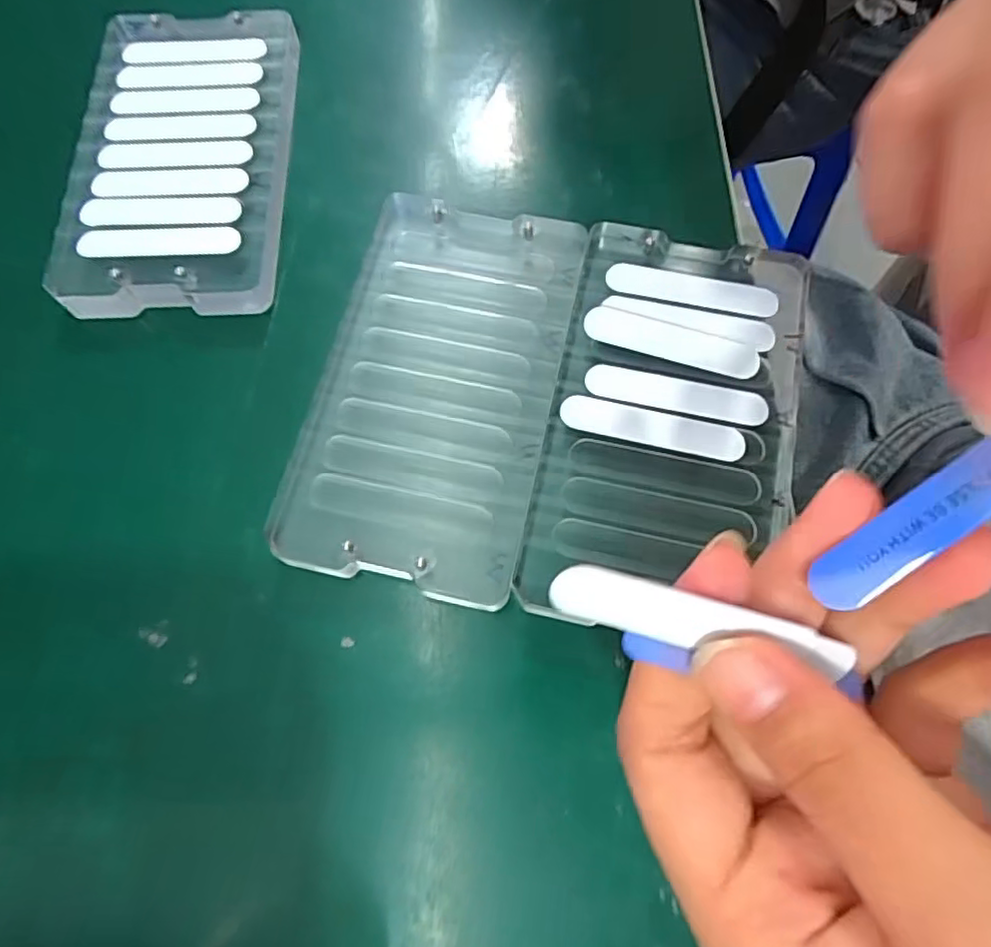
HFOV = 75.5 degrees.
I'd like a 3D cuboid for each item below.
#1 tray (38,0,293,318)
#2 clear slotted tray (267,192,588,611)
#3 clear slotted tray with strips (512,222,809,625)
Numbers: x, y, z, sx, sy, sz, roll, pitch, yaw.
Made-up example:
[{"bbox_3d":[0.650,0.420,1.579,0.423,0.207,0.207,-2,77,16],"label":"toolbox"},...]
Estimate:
[{"bbox_3d":[-0.108,-0.109,0.223,0.070,0.015,0.121,-2,71,2],"label":"tray"},{"bbox_3d":[-0.017,-0.028,0.193,0.067,0.011,0.123,11,72,6],"label":"clear slotted tray"},{"bbox_3d":[0.051,-0.016,0.187,0.066,0.012,0.121,12,72,6],"label":"clear slotted tray with strips"}]

